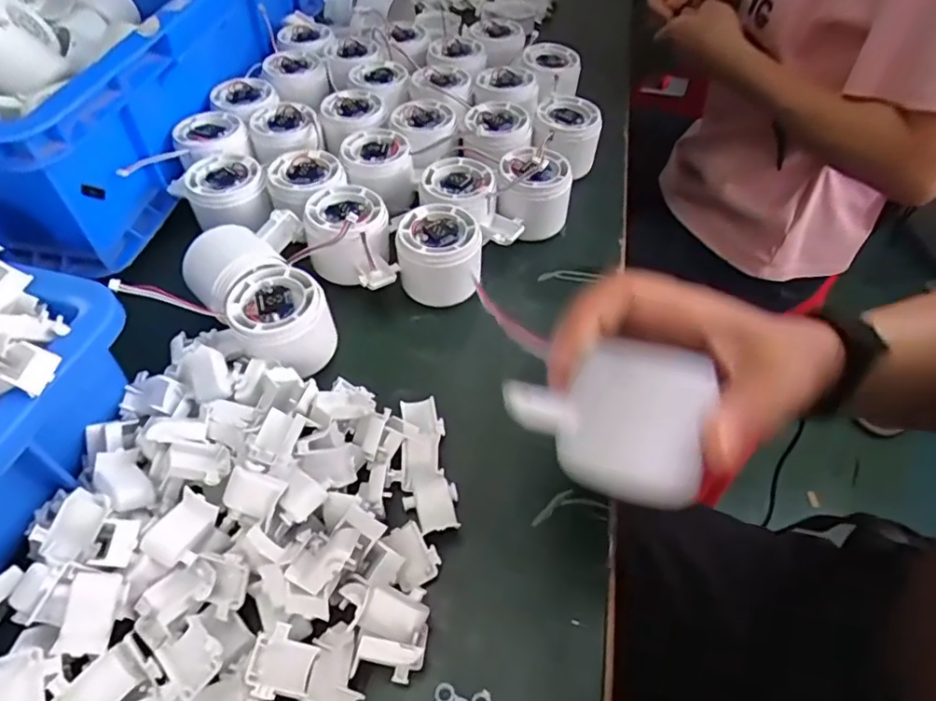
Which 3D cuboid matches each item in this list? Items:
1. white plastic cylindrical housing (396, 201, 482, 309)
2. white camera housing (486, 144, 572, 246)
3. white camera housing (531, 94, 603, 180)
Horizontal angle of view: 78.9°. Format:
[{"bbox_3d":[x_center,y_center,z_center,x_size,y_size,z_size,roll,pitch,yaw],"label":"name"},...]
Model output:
[{"bbox_3d":[-0.020,-0.066,0.401,0.055,0.048,0.056,-3,52,-5],"label":"white plastic cylindrical housing"},{"bbox_3d":[0.048,-0.116,0.440,0.055,0.049,0.082,13,52,8],"label":"white camera housing"},{"bbox_3d":[0.085,-0.185,0.494,0.057,0.047,0.058,8,52,5],"label":"white camera housing"}]

